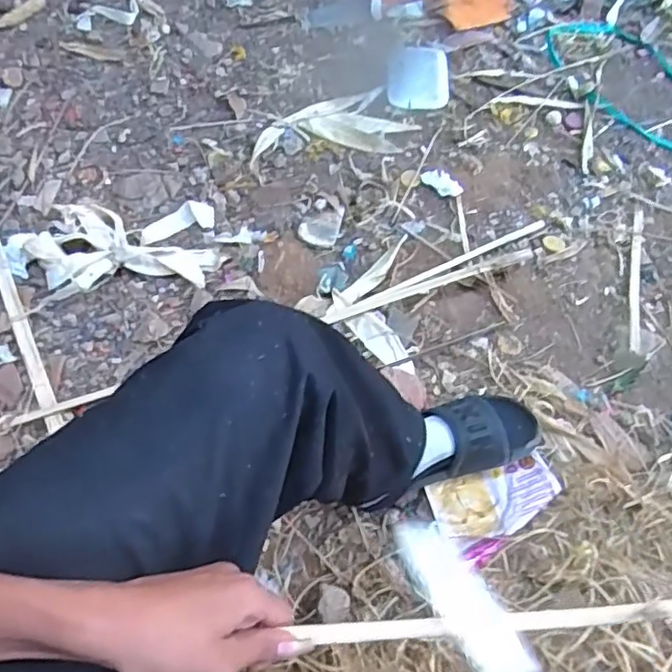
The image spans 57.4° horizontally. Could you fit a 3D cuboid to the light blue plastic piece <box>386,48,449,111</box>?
[{"bbox_3d":[0.167,-0.531,1.256,0.127,0.033,0.152,2,61,3],"label":"light blue plastic piece"}]

